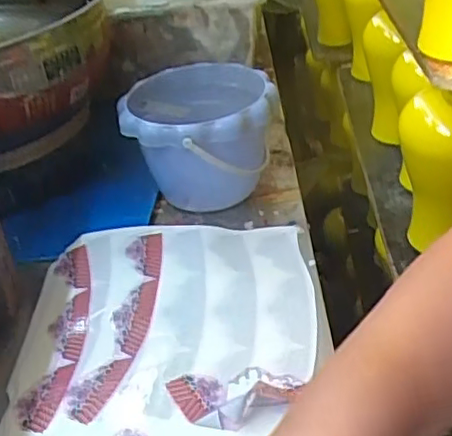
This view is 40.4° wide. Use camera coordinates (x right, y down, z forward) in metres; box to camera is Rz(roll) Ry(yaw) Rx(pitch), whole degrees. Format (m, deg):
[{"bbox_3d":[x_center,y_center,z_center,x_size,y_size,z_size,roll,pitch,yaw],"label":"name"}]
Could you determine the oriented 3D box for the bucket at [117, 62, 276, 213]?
[{"bbox_3d":[-0.025,-0.081,0.649,0.144,0.116,0.157,-5,36,4],"label":"bucket"}]

